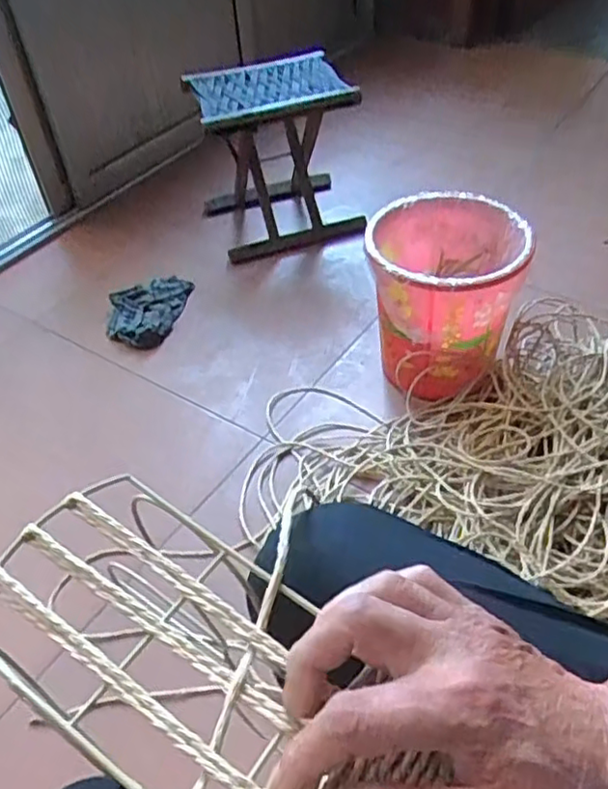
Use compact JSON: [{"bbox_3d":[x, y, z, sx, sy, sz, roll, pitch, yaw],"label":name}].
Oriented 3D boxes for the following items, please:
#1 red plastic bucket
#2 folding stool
[{"bbox_3d":[0.226,-0.158,1.099,0.225,0.261,0.225,-3,45,3],"label":"red plastic bucket"},{"bbox_3d":[-0.058,-0.491,1.406,0.295,0.332,0.245,-18,46,-11],"label":"folding stool"}]

